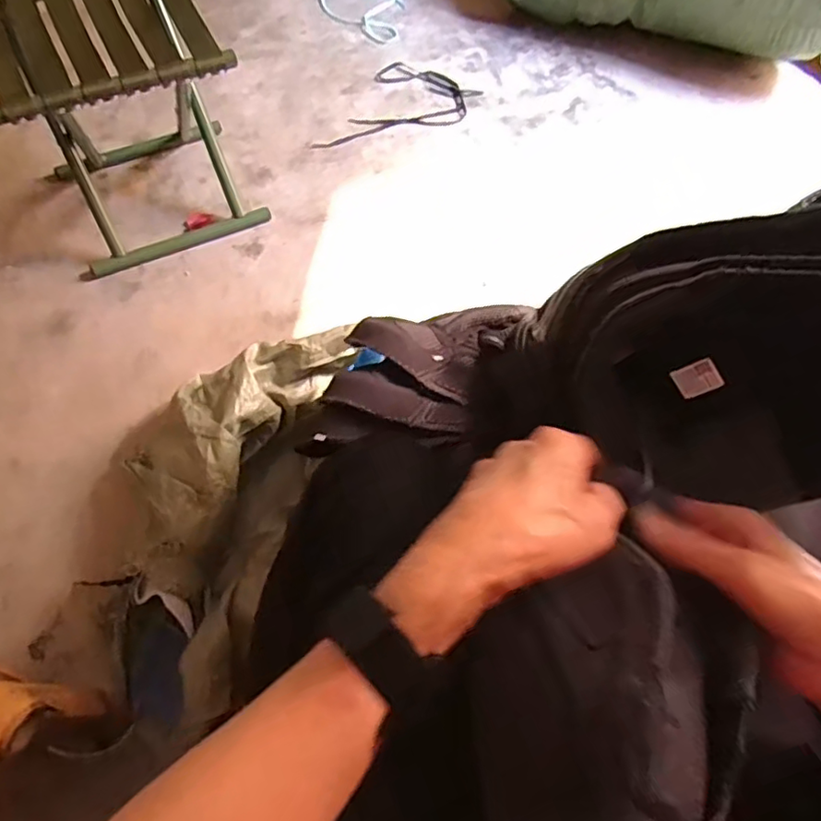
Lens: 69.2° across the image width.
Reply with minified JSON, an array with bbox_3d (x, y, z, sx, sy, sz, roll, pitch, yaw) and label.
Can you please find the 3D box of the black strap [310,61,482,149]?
[{"bbox_3d":[-0.014,-0.590,1.186,0.214,0.011,0.305,24,64,8],"label":"black strap"}]

